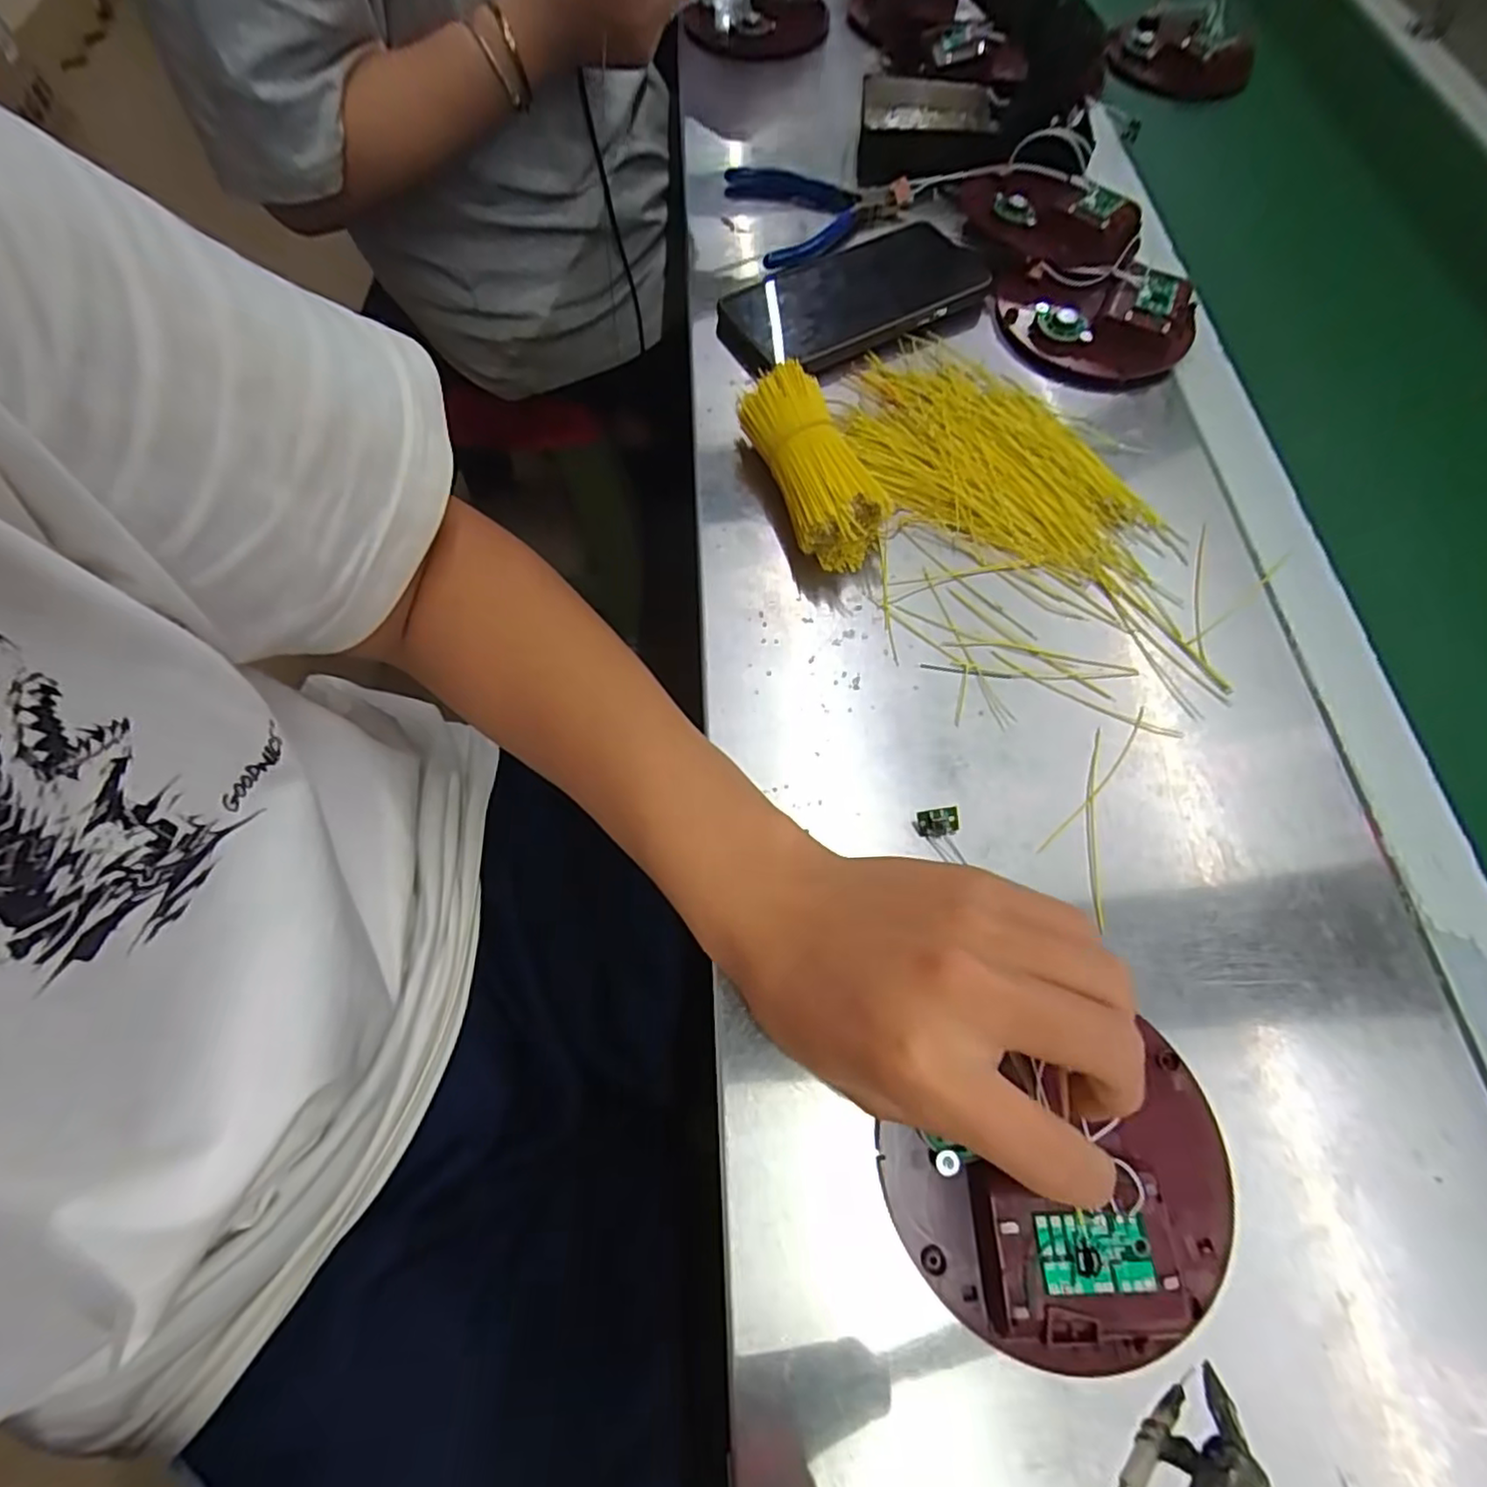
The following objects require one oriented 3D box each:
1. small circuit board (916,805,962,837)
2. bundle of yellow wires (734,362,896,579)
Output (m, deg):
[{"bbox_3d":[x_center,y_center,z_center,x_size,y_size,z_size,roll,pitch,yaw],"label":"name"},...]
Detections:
[{"bbox_3d":[0.084,0.034,0.289,0.018,0.004,0.013,-8,105,10],"label":"small circuit board"},{"bbox_3d":[0.032,-0.144,0.346,0.044,0.035,0.107,-23,70,-11],"label":"bundle of yellow wires"}]

